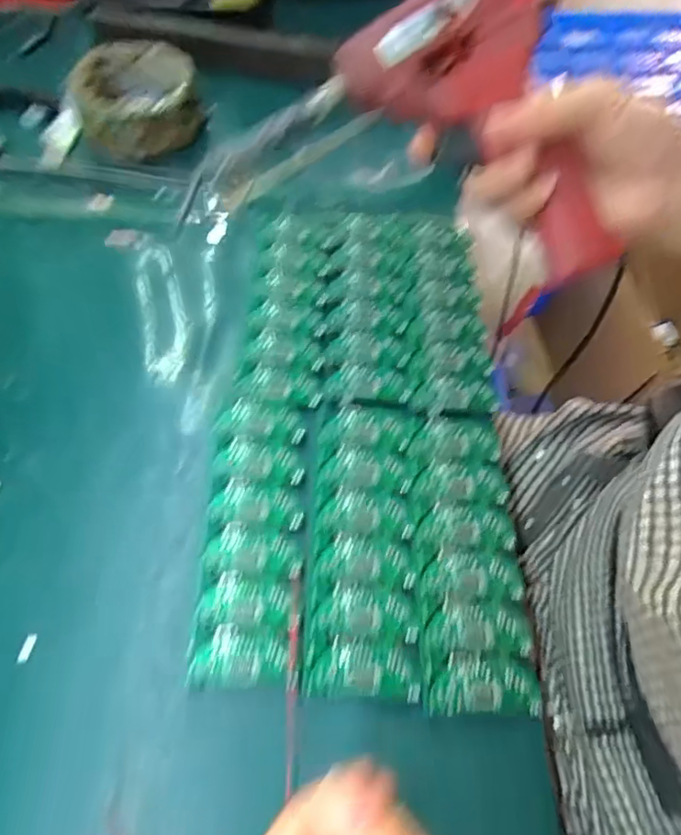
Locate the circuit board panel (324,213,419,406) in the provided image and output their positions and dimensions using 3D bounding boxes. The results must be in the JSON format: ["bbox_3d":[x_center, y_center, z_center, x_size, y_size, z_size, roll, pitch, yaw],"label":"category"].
[{"bbox_3d":[0.021,-0.074,0.362,0.049,0.005,0.148,3,59,2],"label":"circuit board panel"}]

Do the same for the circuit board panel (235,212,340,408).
[{"bbox_3d":[-0.029,-0.073,0.362,0.050,0.007,0.148,3,59,2],"label":"circuit board panel"}]

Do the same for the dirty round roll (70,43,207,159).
[{"bbox_3d":[-0.150,-0.232,0.433,0.085,0.048,0.085,0,59,0],"label":"dirty round roll"}]

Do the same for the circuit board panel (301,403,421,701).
[{"bbox_3d":[0.012,0.057,0.288,0.051,0.004,0.145,3,59,2],"label":"circuit board panel"}]

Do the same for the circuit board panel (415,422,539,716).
[{"bbox_3d":[0.063,0.063,0.287,0.049,0.004,0.146,1,59,0],"label":"circuit board panel"}]

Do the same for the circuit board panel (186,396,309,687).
[{"bbox_3d":[-0.043,0.054,0.288,0.047,0.004,0.141,0,59,0],"label":"circuit board panel"}]

